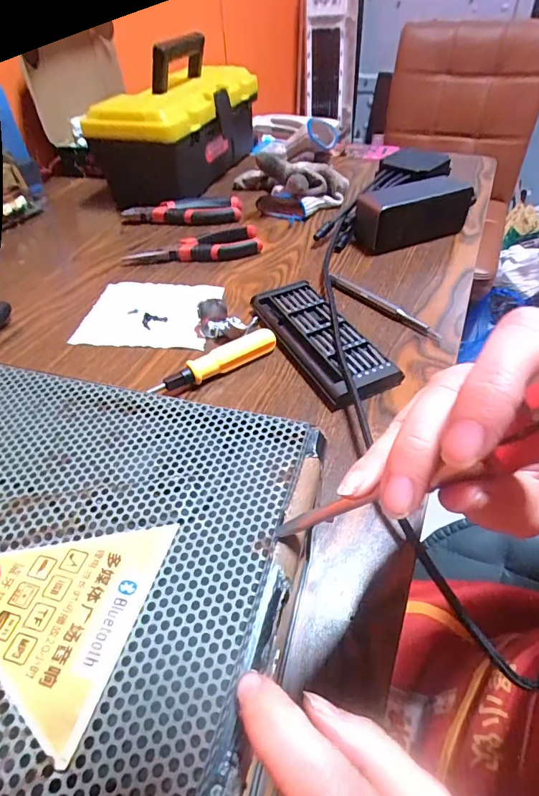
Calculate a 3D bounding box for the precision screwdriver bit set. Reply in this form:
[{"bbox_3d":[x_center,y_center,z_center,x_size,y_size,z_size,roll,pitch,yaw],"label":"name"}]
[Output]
[{"bbox_3d":[0.044,-0.055,0.387,0.064,0.016,0.153,-20,47,-16],"label":"precision screwdriver bit set"}]

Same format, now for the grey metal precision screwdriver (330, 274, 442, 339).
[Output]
[{"bbox_3d":[0.112,-0.094,0.438,0.012,0.010,0.135,-32,52,-26],"label":"grey metal precision screwdriver"}]

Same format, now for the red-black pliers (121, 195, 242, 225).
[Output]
[{"bbox_3d":[-0.122,-0.261,0.607,0.160,0.022,0.065,2,45,5],"label":"red-black pliers"}]

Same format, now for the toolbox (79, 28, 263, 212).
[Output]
[{"bbox_3d":[-0.134,-0.422,0.680,0.132,0.154,0.301,15,48,17],"label":"toolbox"}]

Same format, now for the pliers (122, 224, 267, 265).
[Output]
[{"bbox_3d":[-0.091,-0.180,0.525,0.163,0.023,0.045,-12,46,-9],"label":"pliers"}]

